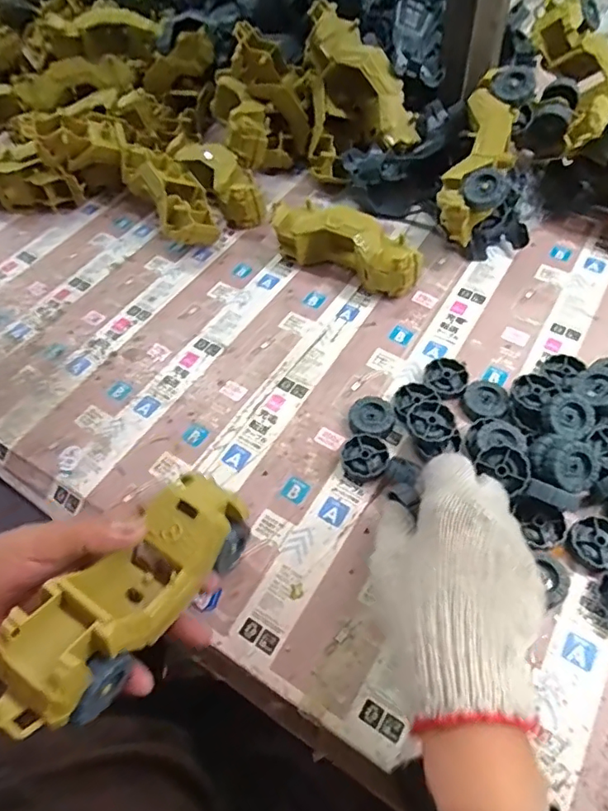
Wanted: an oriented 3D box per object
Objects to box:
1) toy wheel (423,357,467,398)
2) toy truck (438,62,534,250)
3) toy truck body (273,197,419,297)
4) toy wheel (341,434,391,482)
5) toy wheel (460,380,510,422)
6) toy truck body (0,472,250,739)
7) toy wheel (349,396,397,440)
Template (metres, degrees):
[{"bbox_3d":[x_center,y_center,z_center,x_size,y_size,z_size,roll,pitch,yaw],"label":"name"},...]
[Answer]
[{"bbox_3d":[0.127,-0.023,0.473,0.036,0.012,0.041,10,57,11],"label":"toy wheel"},{"bbox_3d":[0.181,-0.247,0.534,0.063,0.074,0.174,18,88,16],"label":"toy truck"},{"bbox_3d":[0.042,-0.162,0.543,0.161,0.061,0.048,25,61,20],"label":"toy truck body"},{"bbox_3d":[0.050,0.043,0.433,0.037,0.012,0.039,-2,55,3],"label":"toy wheel"},{"bbox_3d":[0.157,-0.005,0.459,0.036,0.011,0.035,-2,55,3],"label":"toy wheel"},{"bbox_3d":[-0.103,0.110,0.315,0.054,0.055,0.170,27,41,21],"label":"toy truck body"},{"bbox_3d":[0.059,0.011,0.454,0.038,0.011,0.039,-2,55,3],"label":"toy wheel"}]

